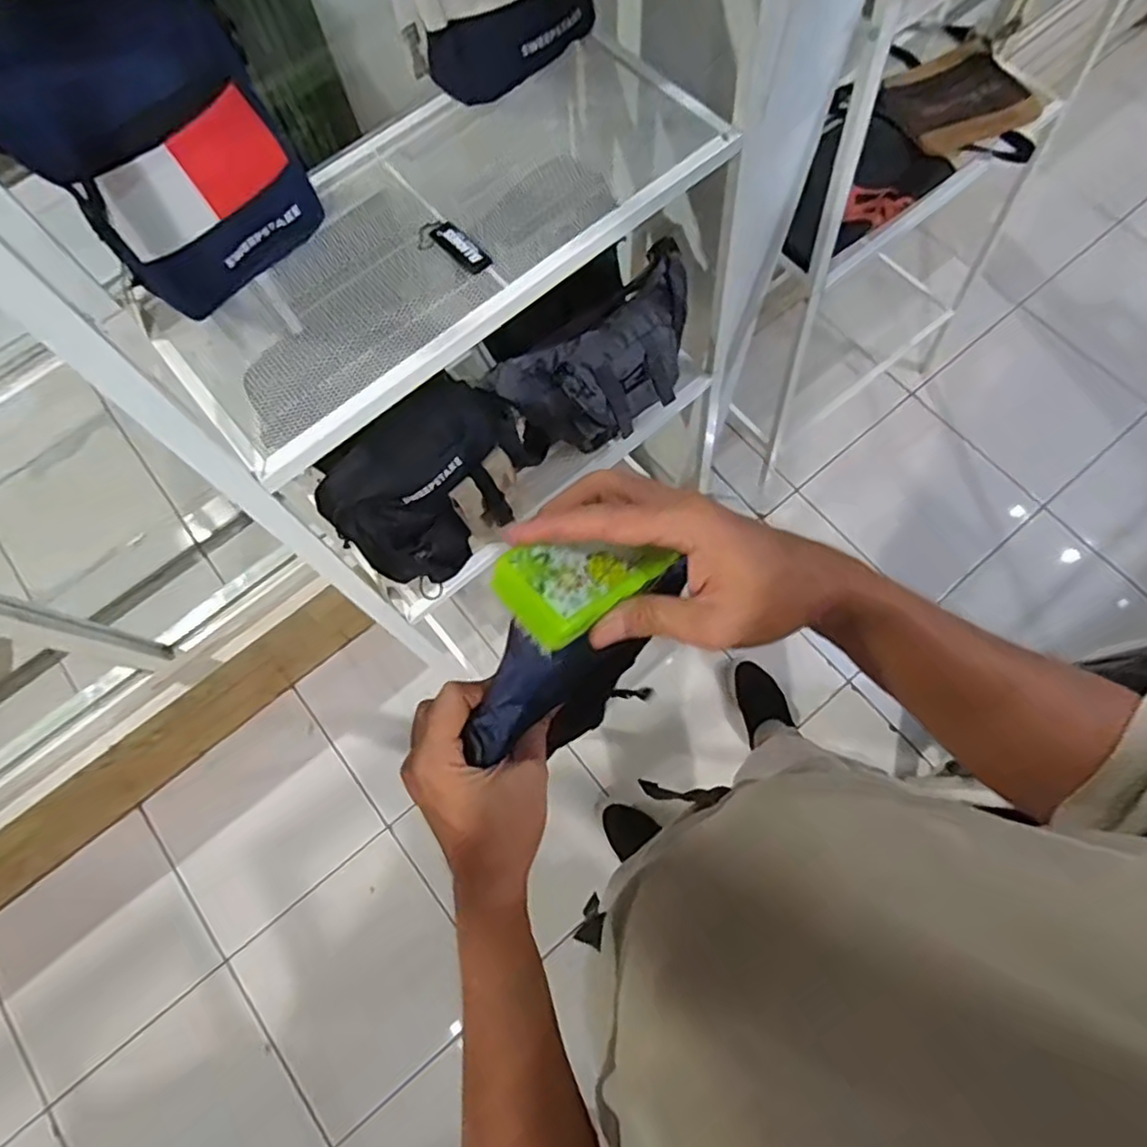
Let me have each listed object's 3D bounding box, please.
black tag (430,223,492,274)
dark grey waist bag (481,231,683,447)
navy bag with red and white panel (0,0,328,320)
[{"bbox_3d":[-0.101,-0.292,0.587,0.024,0.012,0.060,-42,76,-10],"label":"black tag"},{"bbox_3d":[0.054,-0.275,0.847,0.295,0.105,0.140,-42,76,-10],"label":"dark grey waist bag"},{"bbox_3d":[-0.317,-0.326,0.503,0.177,0.167,0.129,-39,75,-9],"label":"navy bag with red and white panel"}]

